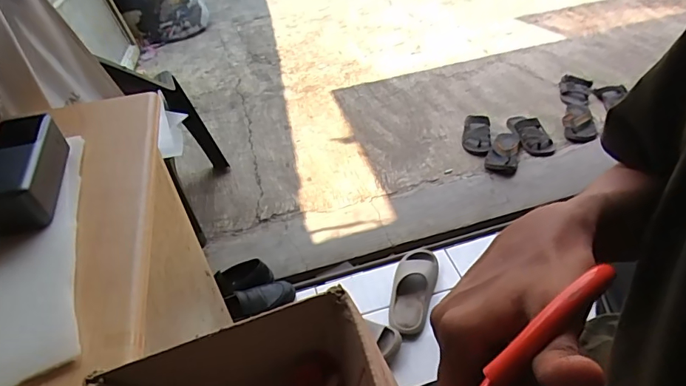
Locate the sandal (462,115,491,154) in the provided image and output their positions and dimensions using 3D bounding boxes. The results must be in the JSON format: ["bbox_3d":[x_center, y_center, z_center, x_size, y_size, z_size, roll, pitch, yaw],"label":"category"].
[{"bbox_3d":[0.521,-0.233,1.766,0.100,0.058,0.228,6,44,11],"label":"sandal"}]

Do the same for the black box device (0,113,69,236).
[{"bbox_3d":[-0.321,-0.020,0.457,0.057,0.056,0.128,-15,46,-12],"label":"black box device"}]

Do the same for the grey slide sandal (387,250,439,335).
[{"bbox_3d":[0.191,0.250,1.219,0.103,0.062,0.280,10,45,15],"label":"grey slide sandal"}]

